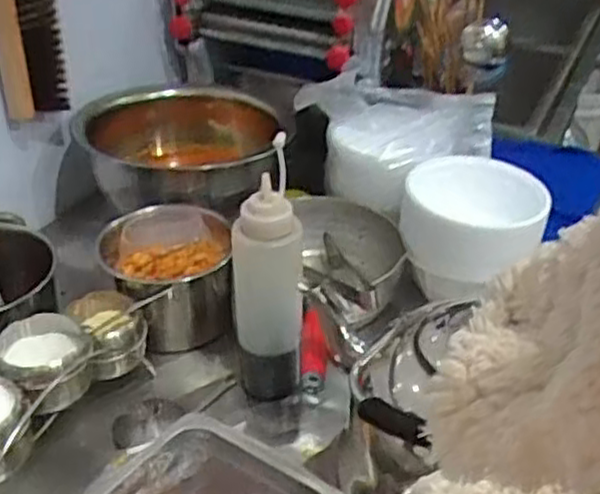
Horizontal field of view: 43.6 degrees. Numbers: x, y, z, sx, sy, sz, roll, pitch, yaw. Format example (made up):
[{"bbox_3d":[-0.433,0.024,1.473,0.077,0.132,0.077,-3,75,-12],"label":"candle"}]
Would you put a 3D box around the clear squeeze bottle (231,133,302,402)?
[{"bbox_3d":[-0.029,0.043,0.746,0.068,0.244,0.069,-3,34,-6],"label":"clear squeeze bottle"}]

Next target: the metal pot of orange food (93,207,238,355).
[{"bbox_3d":[-0.154,0.030,0.879,0.147,0.108,0.161,1,33,0],"label":"metal pot of orange food"}]

